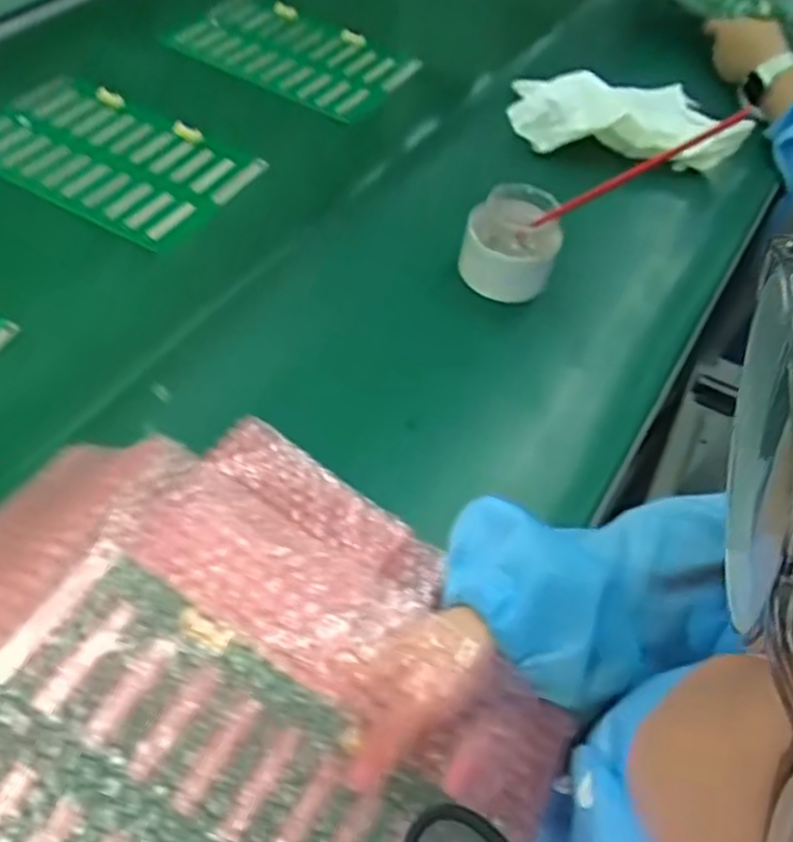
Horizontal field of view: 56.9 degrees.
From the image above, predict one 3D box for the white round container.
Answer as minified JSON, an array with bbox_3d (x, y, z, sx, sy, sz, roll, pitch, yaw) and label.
[{"bbox_3d":[0.106,-0.167,0.674,0.082,0.063,0.086,2,53,-3],"label":"white round container"}]

